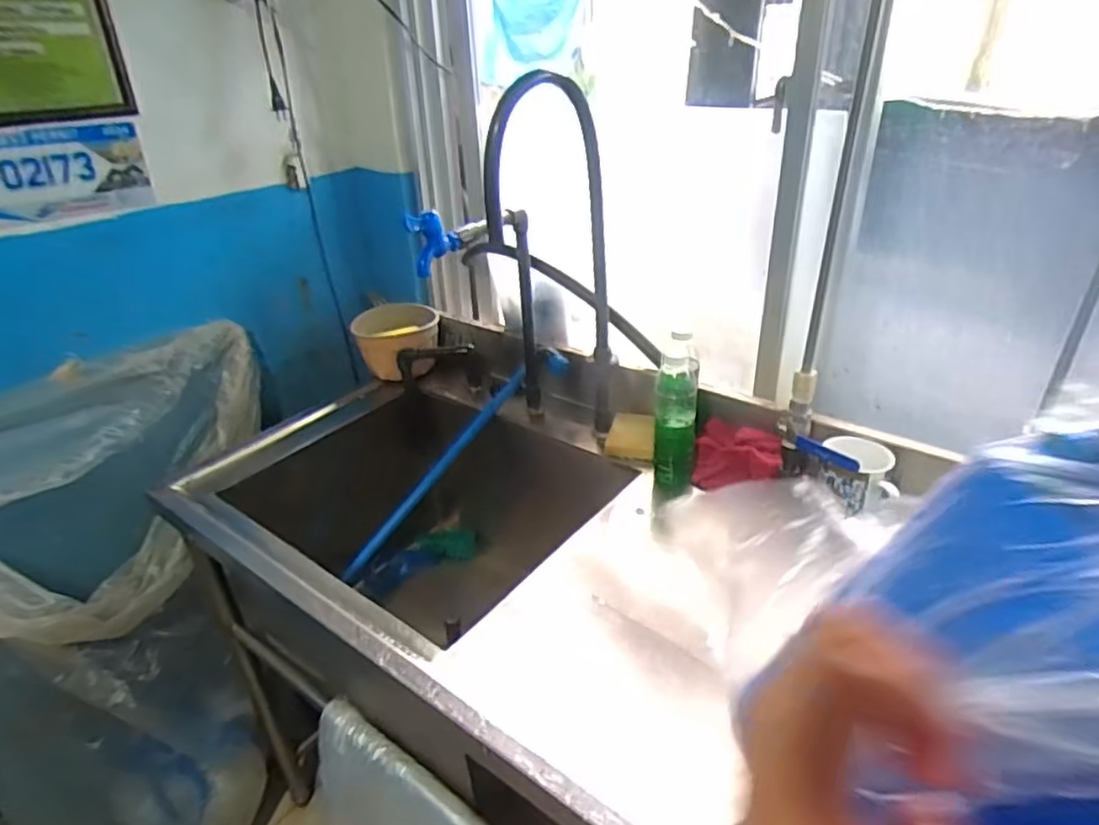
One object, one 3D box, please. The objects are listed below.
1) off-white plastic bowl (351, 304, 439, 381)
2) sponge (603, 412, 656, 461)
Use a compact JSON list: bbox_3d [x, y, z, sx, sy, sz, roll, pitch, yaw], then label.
[{"bbox_3d":[-0.302,-0.136,1.350,0.169,0.128,0.160,-9,31,-11],"label":"off-white plastic bowl"},{"bbox_3d":[0.134,0.035,1.099,0.075,0.031,0.101,4,31,11],"label":"sponge"}]

